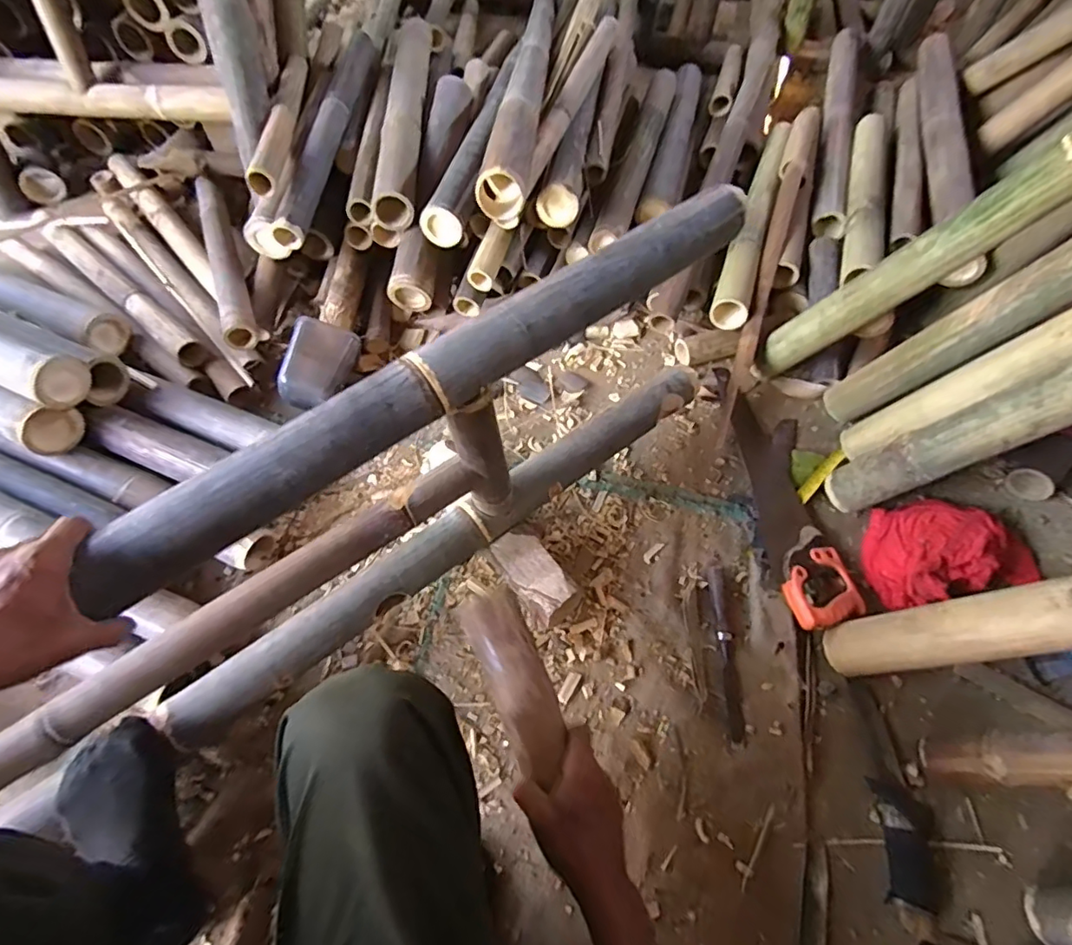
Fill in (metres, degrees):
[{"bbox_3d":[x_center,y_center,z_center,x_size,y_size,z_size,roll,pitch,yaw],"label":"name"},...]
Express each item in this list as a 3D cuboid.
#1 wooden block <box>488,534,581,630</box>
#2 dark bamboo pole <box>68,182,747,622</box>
[{"bbox_3d":[-0.003,0.151,0.787,0.080,0.062,0.138,-31,65,-20],"label":"wooden block"},{"bbox_3d":[-0.067,-0.107,0.542,0.729,0.060,0.054,-35,66,-16],"label":"dark bamboo pole"}]

